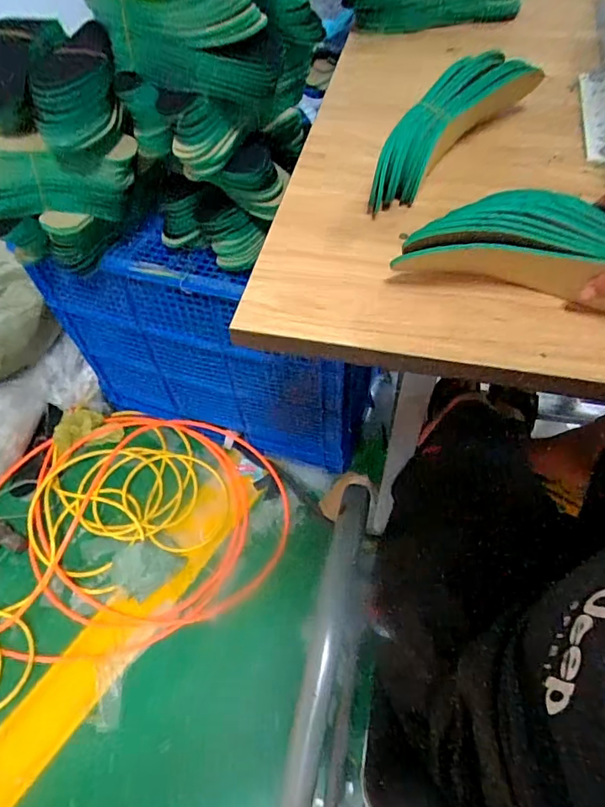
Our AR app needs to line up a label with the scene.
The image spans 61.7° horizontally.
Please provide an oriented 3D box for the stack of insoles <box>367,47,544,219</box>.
[{"bbox_3d":[0.159,-0.305,0.555,0.243,0.081,0.051,-40,64,-21],"label":"stack of insoles"}]

